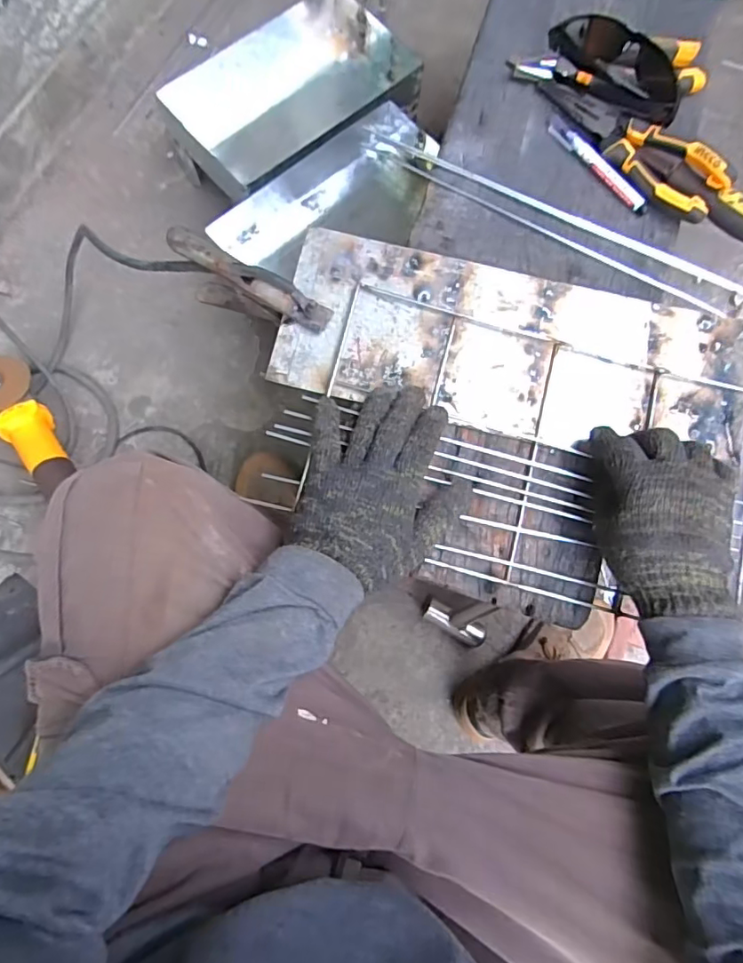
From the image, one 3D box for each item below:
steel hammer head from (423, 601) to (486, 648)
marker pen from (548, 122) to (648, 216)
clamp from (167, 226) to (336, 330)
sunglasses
[{"bbox_3d":[0.127,0.217,0.795,0.099,0.037,0.037,29,77,5],"label":"steel hammer head"},{"bbox_3d":[0.223,-0.310,0.518,0.014,0.014,0.126,-41,81,-10],"label":"marker pen"},{"bbox_3d":[-0.113,-0.173,0.504,0.159,0.085,0.026,29,77,5],"label":"clamp"},{"bbox_3d":[0.241,-0.400,0.504,0.080,0.040,0.149,-38,81,-10],"label":"sunglasses"}]

